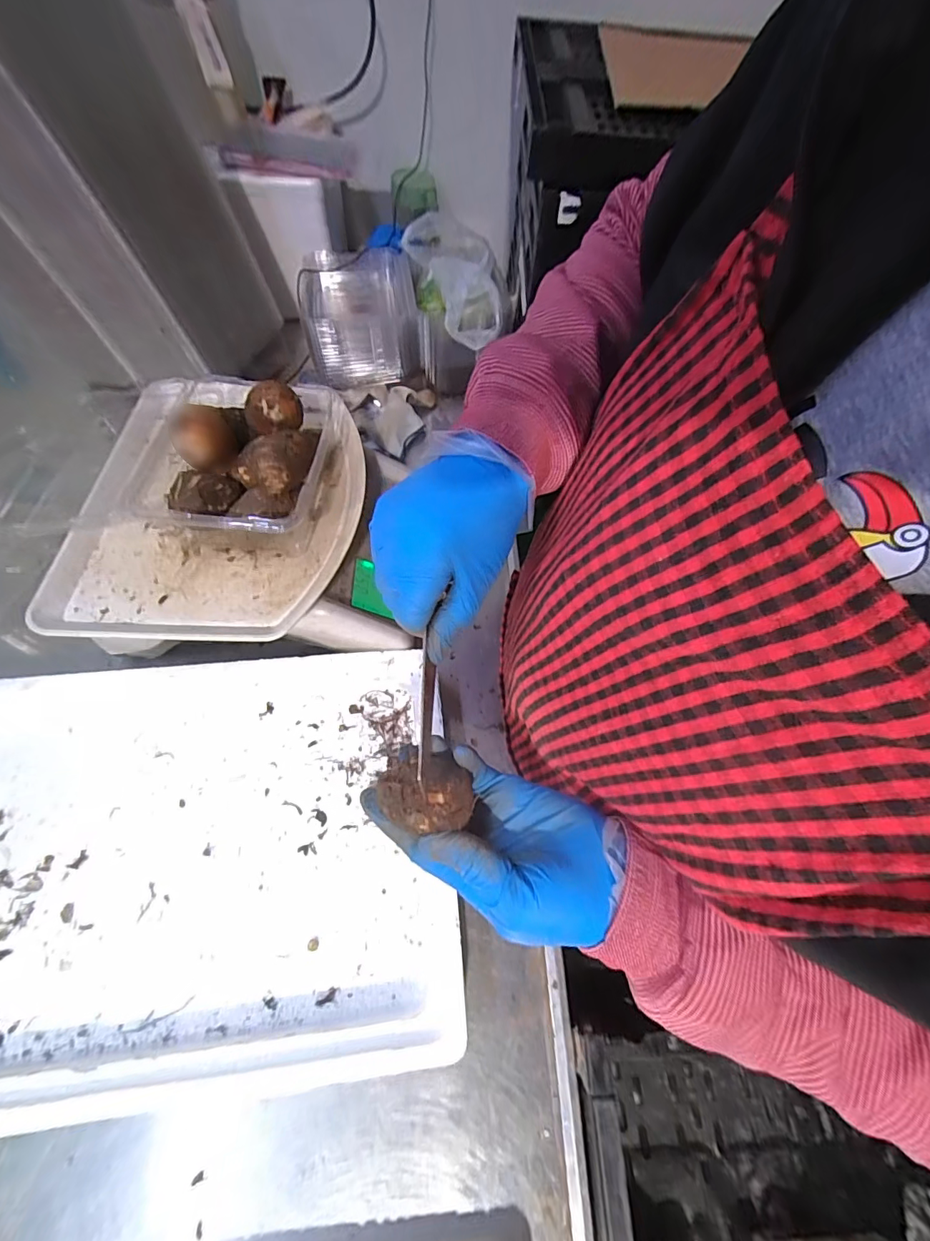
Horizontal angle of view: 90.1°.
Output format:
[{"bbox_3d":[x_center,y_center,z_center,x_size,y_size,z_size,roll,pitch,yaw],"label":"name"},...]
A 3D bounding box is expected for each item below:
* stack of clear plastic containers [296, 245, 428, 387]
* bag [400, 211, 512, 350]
[{"bbox_3d":[-0.146,-0.416,0.645,0.157,0.090,0.179,-5,63,-6],"label":"stack of clear plastic containers"},{"bbox_3d":[-0.008,-0.415,0.565,0.130,0.080,0.154,4,63,-2],"label":"bag"}]

